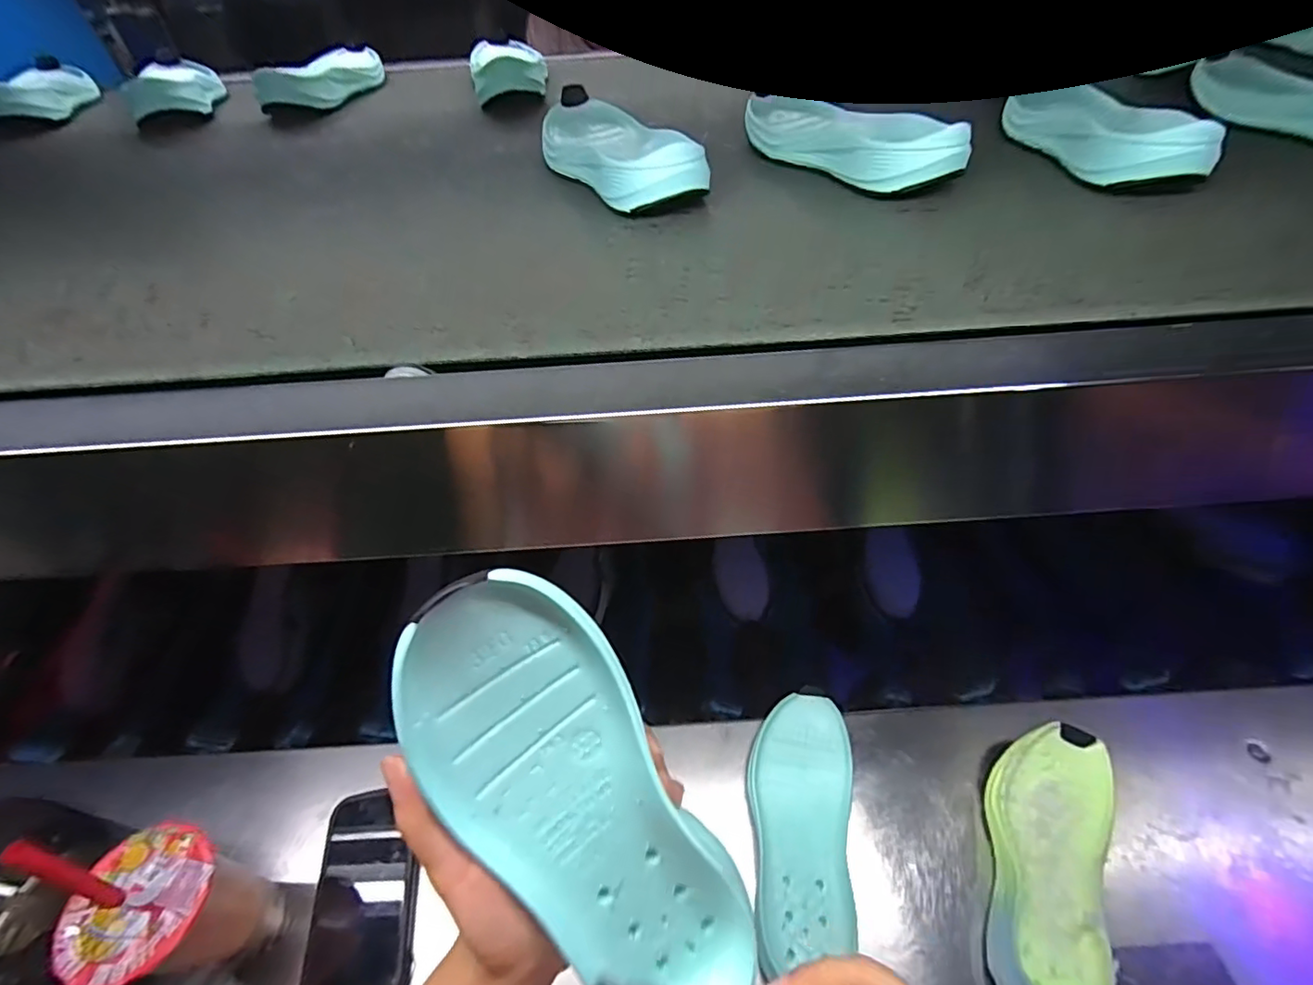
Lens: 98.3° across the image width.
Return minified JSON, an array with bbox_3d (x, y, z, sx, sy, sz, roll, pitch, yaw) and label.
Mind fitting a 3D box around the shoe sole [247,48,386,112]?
[{"bbox_3d":[-0.388,-0.501,0.683,0.073,0.049,0.227,-2,47,2],"label":"shoe sole"}]

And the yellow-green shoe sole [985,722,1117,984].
[{"bbox_3d":[0.319,0.305,0.469,0.088,0.048,0.224,20,53,21],"label":"yellow-green shoe sole"}]

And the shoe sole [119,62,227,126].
[{"bbox_3d":[-0.575,-0.492,0.688,0.086,0.048,0.219,-21,50,-14],"label":"shoe sole"}]

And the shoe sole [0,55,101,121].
[{"bbox_3d":[-0.752,-0.492,0.698,0.088,0.048,0.236,-22,50,-15],"label":"shoe sole"}]

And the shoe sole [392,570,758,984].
[{"bbox_3d":[-0.030,0.131,0.235,0.079,0.213,0.030,-35,12,-26],"label":"shoe sole"}]

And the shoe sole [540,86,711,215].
[{"bbox_3d":[-0.038,-0.286,0.467,0.097,0.040,0.220,-15,48,-10],"label":"shoe sole"}]

